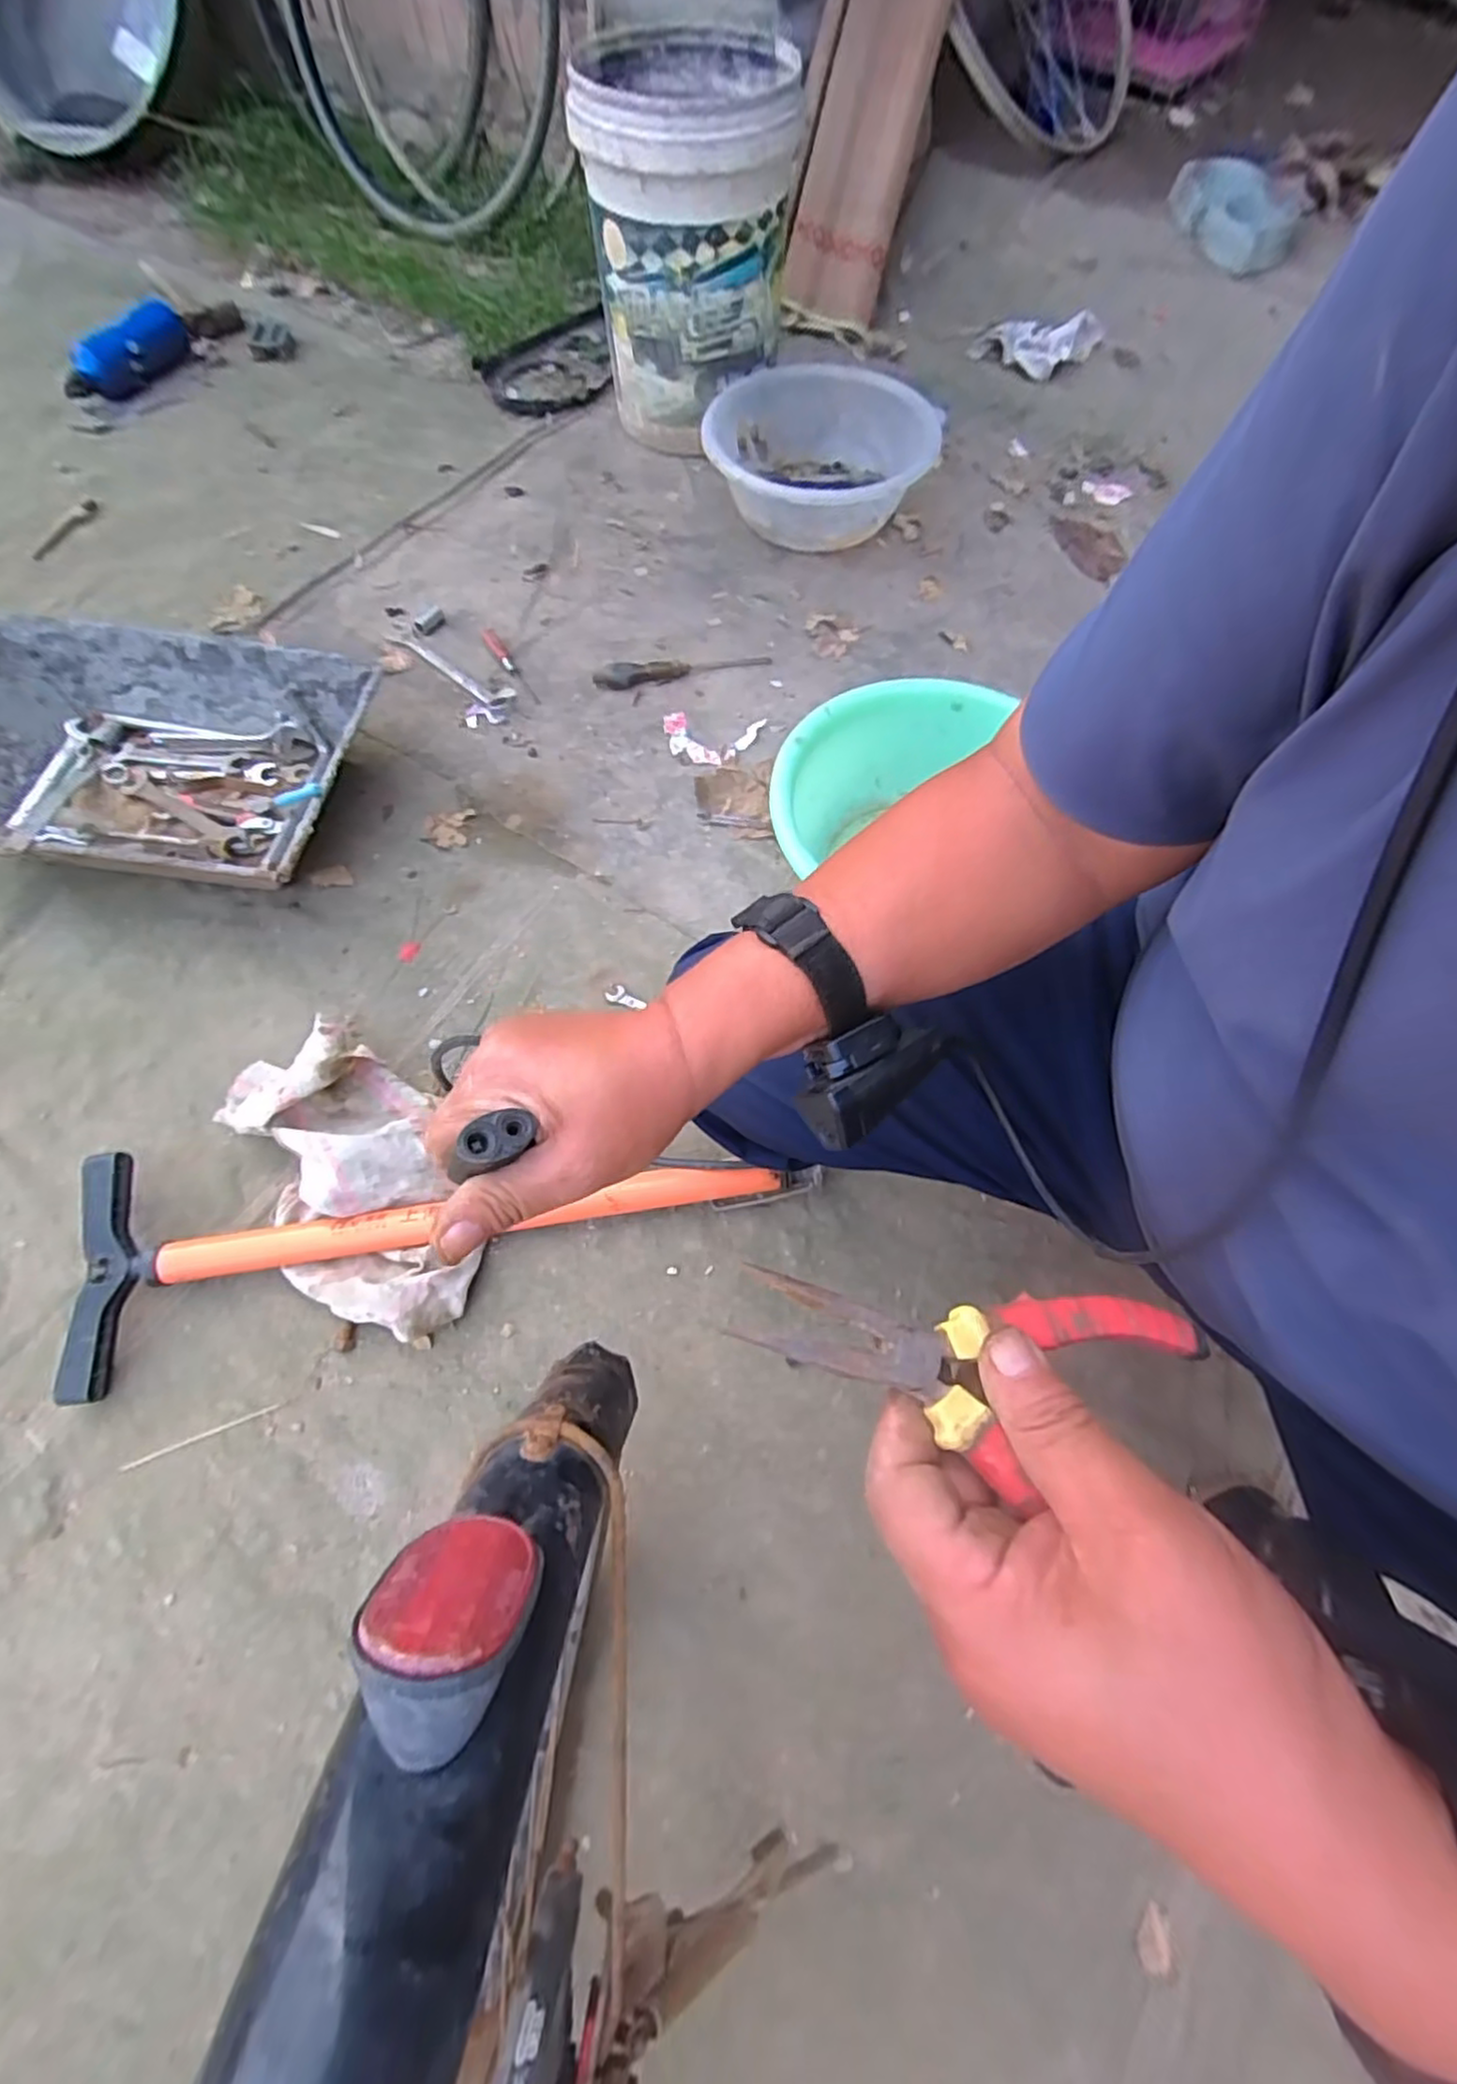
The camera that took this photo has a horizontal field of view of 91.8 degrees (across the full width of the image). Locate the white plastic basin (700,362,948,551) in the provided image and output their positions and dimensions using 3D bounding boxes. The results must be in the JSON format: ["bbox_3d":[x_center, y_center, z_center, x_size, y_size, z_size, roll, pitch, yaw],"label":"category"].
[{"bbox_3d":[0.144,-0.888,1.073,0.338,0.147,0.386,13,65,4],"label":"white plastic basin"}]

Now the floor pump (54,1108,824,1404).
[{"bbox_3d":[-0.224,0.157,0.621,0.617,0.033,0.176,-6,66,-8],"label":"floor pump"}]

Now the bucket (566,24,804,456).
[{"bbox_3d":[-0.061,-1.155,1.038,0.272,0.366,0.272,-1,65,-2],"label":"bucket"}]

